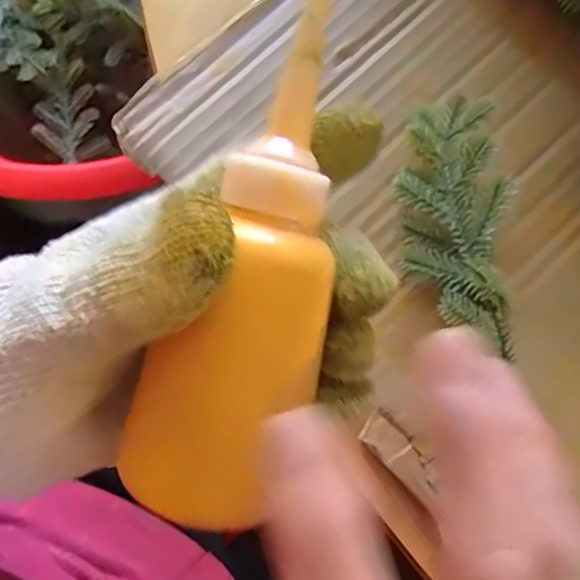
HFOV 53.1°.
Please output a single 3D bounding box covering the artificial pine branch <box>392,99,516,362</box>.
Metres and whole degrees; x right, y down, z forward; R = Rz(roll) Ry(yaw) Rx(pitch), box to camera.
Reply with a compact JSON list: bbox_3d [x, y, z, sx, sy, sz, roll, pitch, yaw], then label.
[{"bbox_3d":[0.069,-0.028,0.246,0.043,0.030,0.107,-8,80,0],"label":"artificial pine branch"}]

